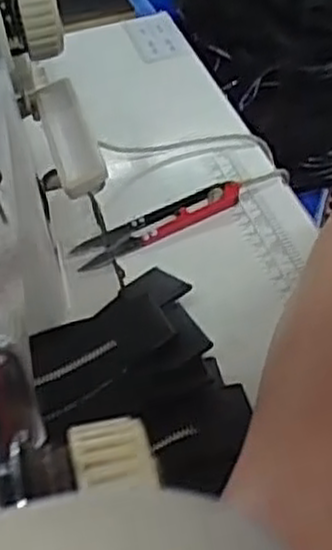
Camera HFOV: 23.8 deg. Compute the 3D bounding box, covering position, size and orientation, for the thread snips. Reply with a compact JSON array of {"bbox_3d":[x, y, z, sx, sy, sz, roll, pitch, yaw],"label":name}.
[{"bbox_3d":[-0.005,-0.031,0.447,0.101,0.011,0.020,-23,44,-17],"label":"thread snips"}]

